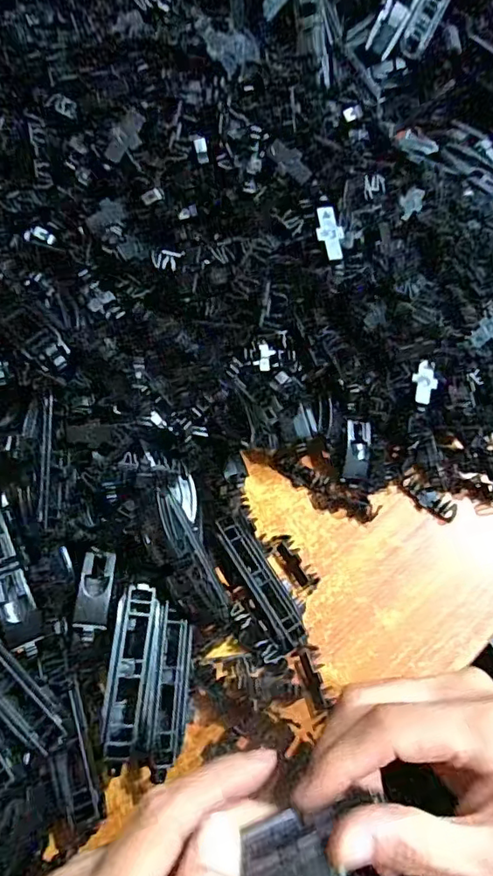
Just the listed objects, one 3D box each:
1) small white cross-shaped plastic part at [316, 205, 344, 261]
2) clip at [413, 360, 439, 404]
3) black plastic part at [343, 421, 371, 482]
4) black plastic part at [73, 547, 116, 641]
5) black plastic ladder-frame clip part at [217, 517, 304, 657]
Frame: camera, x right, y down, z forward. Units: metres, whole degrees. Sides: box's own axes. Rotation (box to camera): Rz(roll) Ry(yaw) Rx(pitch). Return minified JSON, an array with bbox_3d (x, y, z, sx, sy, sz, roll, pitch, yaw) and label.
[{"bbox_3d":[0.042,-0.102,0.264,0.013,0.004,0.027,-12,87,-5],"label":"small white cross-shaped plastic part"},{"bbox_3d":[0.100,-0.031,0.298,0.014,0.004,0.025,10,75,6],"label":"clip"},{"bbox_3d":[0.065,0.007,0.308,0.015,0.007,0.034,4,86,3],"label":"black plastic part"},{"bbox_3d":[-0.074,0.075,0.258,0.015,0.009,0.042,2,62,2],"label":"black plastic part"},{"bbox_3d":[0.007,0.074,0.276,0.018,0.015,0.072,-30,66,-14],"label":"black plastic ladder-frame clip part"}]

